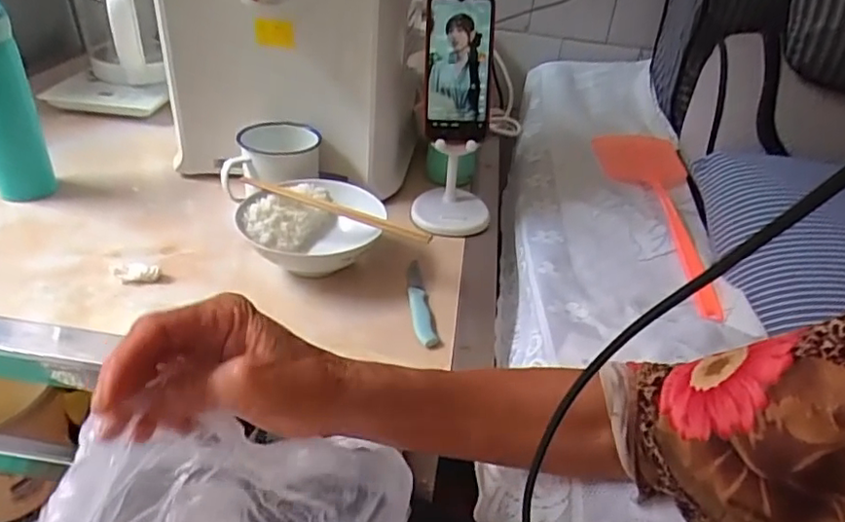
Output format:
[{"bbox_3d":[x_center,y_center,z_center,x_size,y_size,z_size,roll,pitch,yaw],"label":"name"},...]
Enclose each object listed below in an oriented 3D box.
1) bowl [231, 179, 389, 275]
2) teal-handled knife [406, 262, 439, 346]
[{"bbox_3d":[-0.123,-0.024,0.641,0.138,0.069,0.142,4,34,-3],"label":"bowl"},{"bbox_3d":[-0.004,0.037,0.616,0.022,0.014,0.148,1,34,-8],"label":"teal-handled knife"}]

